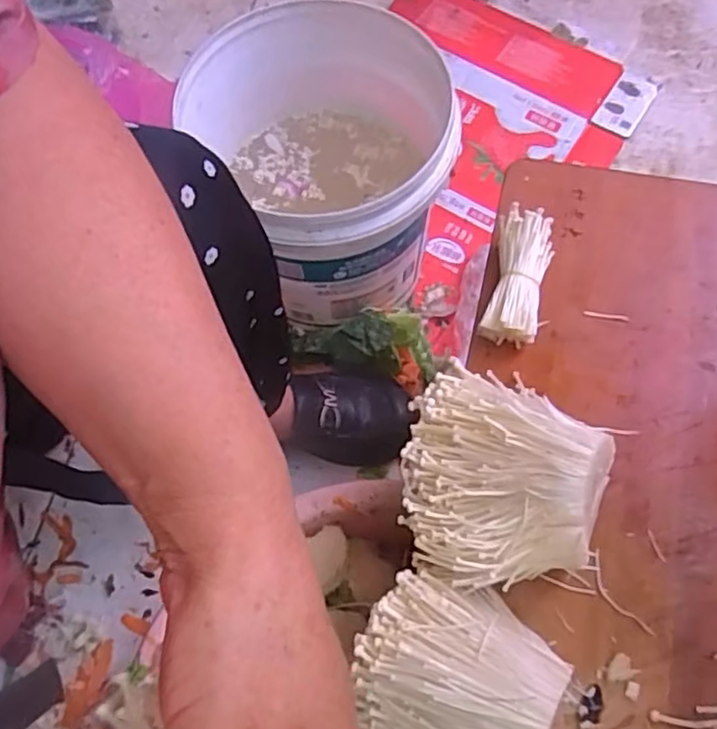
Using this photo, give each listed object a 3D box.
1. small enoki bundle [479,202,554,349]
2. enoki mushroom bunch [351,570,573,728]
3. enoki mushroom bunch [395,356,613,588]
[{"bbox_3d":[0.121,-0.068,0.511,0.040,0.034,0.104,13,69,7],"label":"small enoki bundle"},{"bbox_3d":[0.051,0.198,0.371,0.110,0.065,0.143,10,68,5],"label":"enoki mushroom bunch"},{"bbox_3d":[0.091,0.066,0.423,0.122,0.076,0.141,9,68,5],"label":"enoki mushroom bunch"}]

